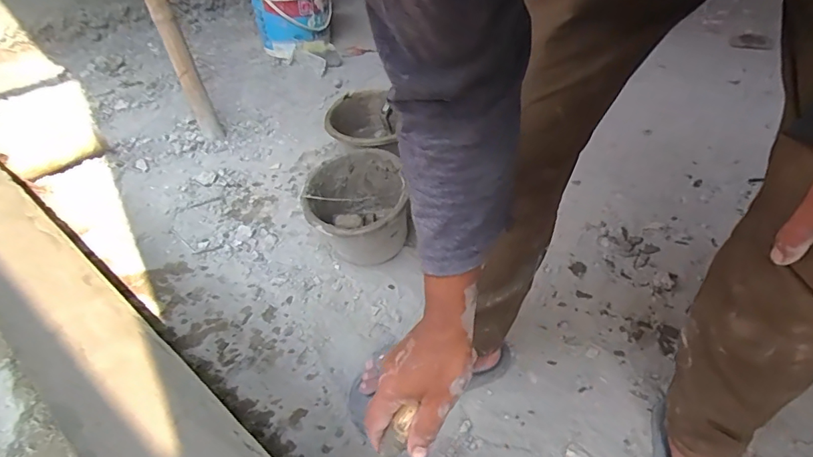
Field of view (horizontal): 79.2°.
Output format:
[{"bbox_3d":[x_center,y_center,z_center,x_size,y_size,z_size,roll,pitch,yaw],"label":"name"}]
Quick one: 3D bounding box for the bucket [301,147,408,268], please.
[{"bbox_3d":[-0.100,-0.033,0.995,0.187,0.151,0.244,-4,41,-4],"label":"bucket"}]

